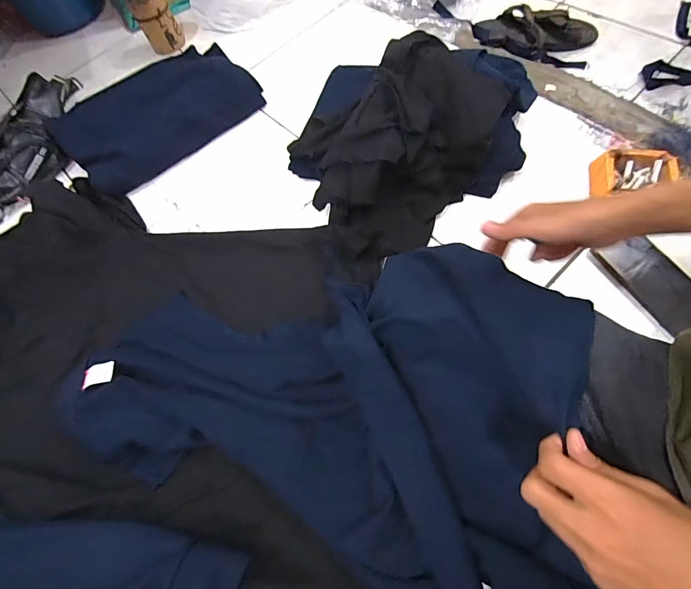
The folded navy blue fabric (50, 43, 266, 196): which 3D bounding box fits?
[{"bbox_3d":[-0.439,-0.425,0.824,0.435,0.046,0.310,-35,72,-6],"label":"folded navy blue fabric"}]

